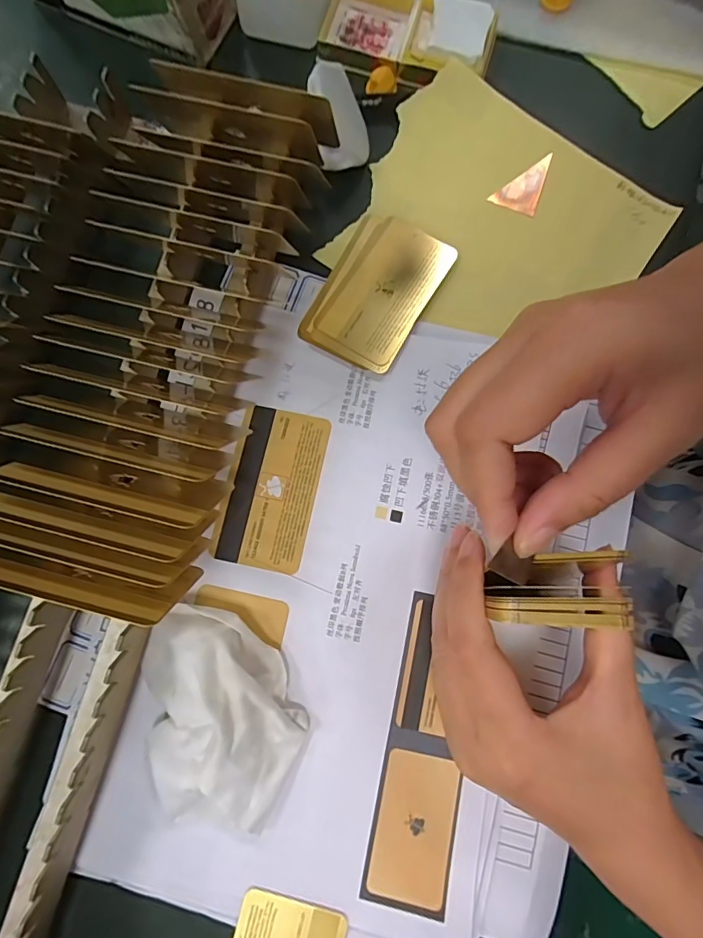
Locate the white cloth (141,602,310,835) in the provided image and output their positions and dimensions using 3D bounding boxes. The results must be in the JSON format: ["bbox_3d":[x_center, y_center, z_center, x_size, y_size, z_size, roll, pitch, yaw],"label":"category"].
[{"bbox_3d":[-0.062,0.115,0.234,0.070,0.027,0.096,-7,79,-1],"label":"white cloth"}]

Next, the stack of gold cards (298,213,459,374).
[{"bbox_3d":[0.015,-0.106,0.289,0.060,0.005,0.094,28,81,5],"label":"stack of gold cards"}]

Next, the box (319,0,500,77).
[{"bbox_3d":[0.036,-0.284,0.314,0.109,0.016,0.053,14,80,3],"label":"box"}]

